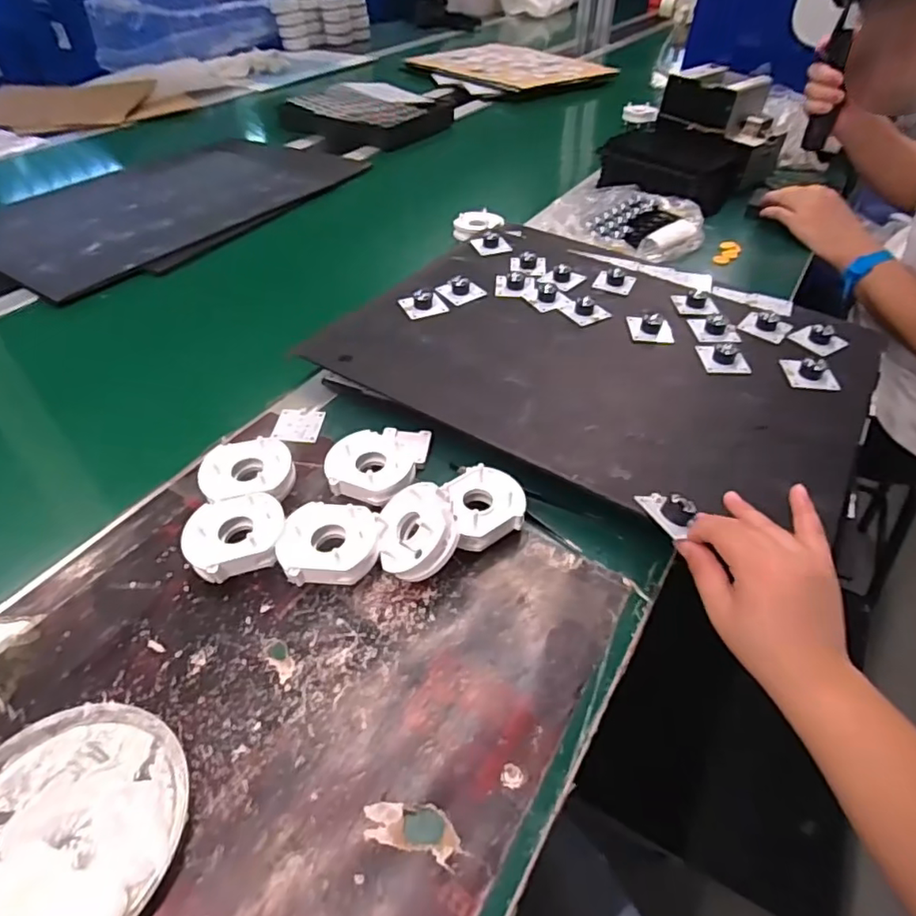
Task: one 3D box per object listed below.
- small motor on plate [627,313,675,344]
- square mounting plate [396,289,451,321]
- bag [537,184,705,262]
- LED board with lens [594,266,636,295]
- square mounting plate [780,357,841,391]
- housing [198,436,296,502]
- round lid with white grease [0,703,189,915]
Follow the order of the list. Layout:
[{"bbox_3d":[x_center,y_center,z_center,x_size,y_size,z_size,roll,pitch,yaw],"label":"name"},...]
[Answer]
[{"bbox_3d":[0.203,-0.139,0.605,0.045,0.019,0.042,6,46,6],"label":"small motor on plate"},{"bbox_3d":[-0.039,-0.171,0.633,0.045,0.016,0.041,-21,49,-18],"label":"square mounting plate"},{"bbox_3d":[0.248,-0.370,0.873,0.236,0.035,0.232,13,46,11],"label":"bag"},{"bbox_3d":[0.185,-0.210,0.679,0.042,0.014,0.037,24,51,22],"label":"LED board with lens"},{"bbox_3d":[0.340,-0.084,0.557,0.046,0.013,0.041,3,46,3],"label":"square mounting plate"},{"bbox_3d":[-0.170,0.018,0.474,0.072,0.038,0.062,-1,46,0],"label":"housing"},{"bbox_3d":[-0.216,0.195,0.307,0.129,0.027,0.124,0,46,0],"label":"round lid with white grease"}]

